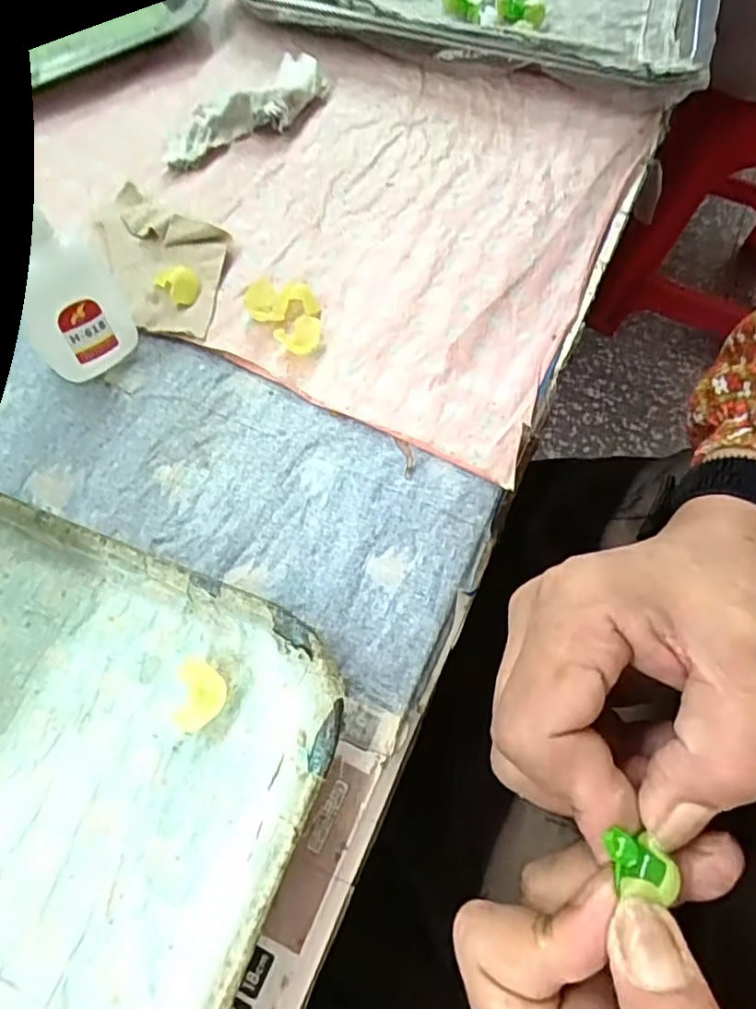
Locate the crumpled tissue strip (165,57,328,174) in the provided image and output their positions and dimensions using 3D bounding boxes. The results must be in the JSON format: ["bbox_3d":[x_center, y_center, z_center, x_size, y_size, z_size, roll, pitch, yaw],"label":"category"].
[{"bbox_3d":[-0.074,-0.226,0.353,0.039,0.019,0.107,35,70,12],"label":"crumpled tissue strip"}]

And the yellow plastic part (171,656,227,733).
[{"bbox_3d":[-0.064,0.070,0.223,0.017,0.011,0.025,1,66,-2],"label":"yellow plastic part"}]

